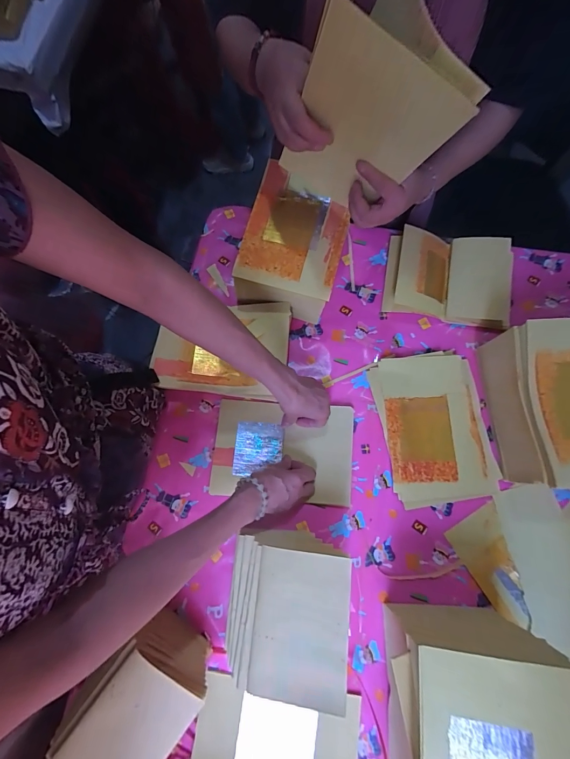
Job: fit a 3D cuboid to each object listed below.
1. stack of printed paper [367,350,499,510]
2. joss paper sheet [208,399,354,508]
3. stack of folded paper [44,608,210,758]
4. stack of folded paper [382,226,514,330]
[{"bbox_3d":[0.253,0.080,0.572,0.169,0.012,0.249,-10,78,-1],"label":"stack of printed paper"},{"bbox_3d":[-0.004,0.121,0.571,0.232,0.011,0.160,4,75,4],"label":"joss paper sheet"},{"bbox_3d":[-0.199,0.429,0.449,0.130,0.105,0.165,37,81,8],"label":"stack of folded paper"},{"bbox_3d":[0.295,-0.186,0.612,0.206,0.062,0.153,9,78,3],"label":"stack of folded paper"}]

